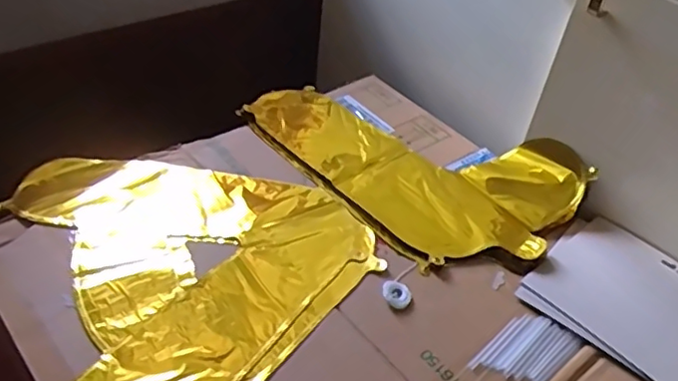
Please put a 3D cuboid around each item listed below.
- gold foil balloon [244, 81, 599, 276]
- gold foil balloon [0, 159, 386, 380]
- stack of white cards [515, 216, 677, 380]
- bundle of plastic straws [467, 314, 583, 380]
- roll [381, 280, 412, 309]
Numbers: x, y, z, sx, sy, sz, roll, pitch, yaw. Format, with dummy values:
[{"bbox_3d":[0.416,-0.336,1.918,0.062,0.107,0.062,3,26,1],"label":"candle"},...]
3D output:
[{"bbox_3d":[0.077,-0.055,0.751,0.403,0.038,0.226,37,51,27],"label":"gold foil balloon"},{"bbox_3d":[-0.135,0.075,0.610,0.337,0.011,0.382,-10,46,-17],"label":"gold foil balloon"},{"bbox_3d":[0.309,0.114,0.631,0.195,0.006,0.166,36,51,27],"label":"stack of white cards"},{"bbox_3d":[0.180,0.153,0.588,0.103,0.004,0.061,-30,55,-33],"label":"bundle of plastic straws"},{"bbox_3d":[0.057,0.102,0.611,0.028,0.007,0.030,4,44,-4],"label":"roll"}]

